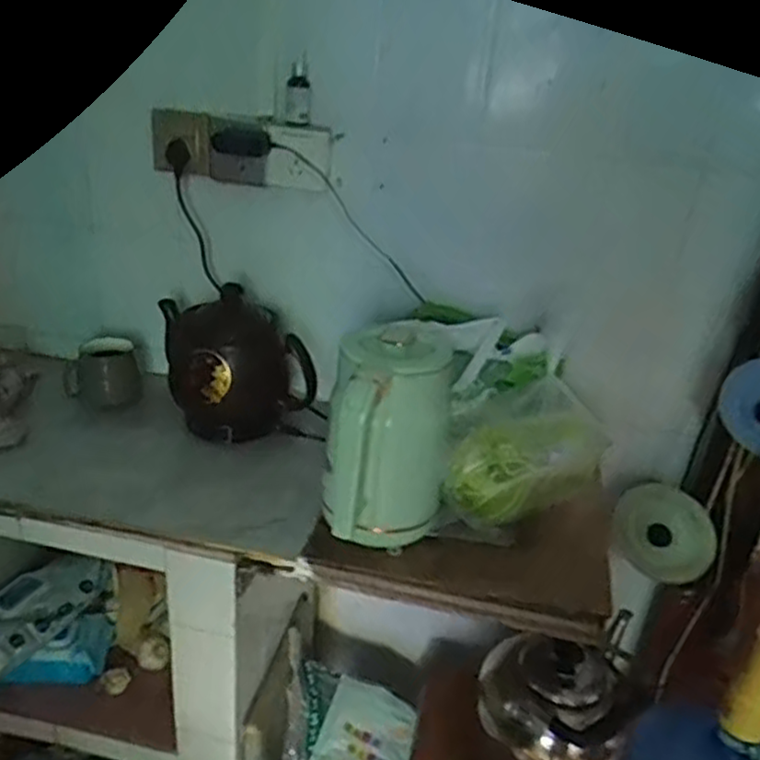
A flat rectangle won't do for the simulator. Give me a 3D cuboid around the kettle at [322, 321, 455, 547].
[{"bbox_3d":[0.010,0.074,0.876,0.139,0.236,0.162,6,26,3],"label":"kettle"}]

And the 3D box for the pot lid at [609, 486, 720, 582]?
[{"bbox_3d":[0.425,0.232,1.105,0.147,0.161,0.032,15,28,20],"label":"pot lid"}]

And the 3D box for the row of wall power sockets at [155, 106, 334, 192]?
[{"bbox_3d":[-0.199,-0.338,1.075,0.261,0.089,0.043,9,26,10],"label":"row of wall power sockets"}]

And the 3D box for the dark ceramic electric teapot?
[{"bbox_3d":[-0.214,-0.026,1.109,0.196,0.198,0.172,-6,28,-21],"label":"dark ceramic electric teapot"}]

